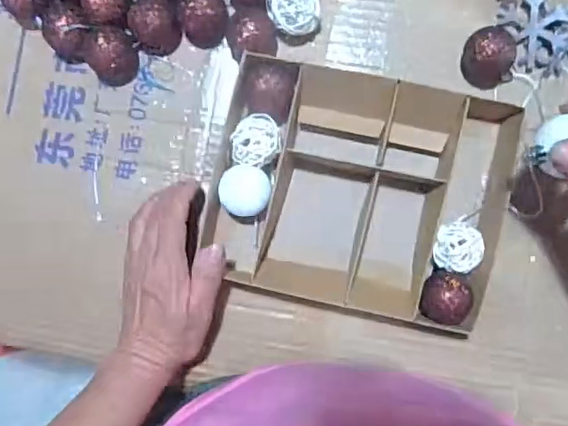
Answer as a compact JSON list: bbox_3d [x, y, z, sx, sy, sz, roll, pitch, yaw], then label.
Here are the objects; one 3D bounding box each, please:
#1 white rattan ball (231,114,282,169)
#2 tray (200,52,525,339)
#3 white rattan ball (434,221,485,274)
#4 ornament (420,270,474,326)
[{"bbox_3d":[-0.020,-0.053,0.442,0.033,0.030,0.039,31,94,0],"label":"white rattan ball"},{"bbox_3d":[0.055,-0.016,0.441,0.208,0.045,0.163,14,94,1],"label":"tray"},{"bbox_3d":[0.129,0.024,0.443,0.035,0.029,0.036,0,93,2],"label":"white rattan ball"},{"bbox_3d":[0.117,0.061,0.439,0.037,0.038,0.035,0,93,2],"label":"ornament"}]

